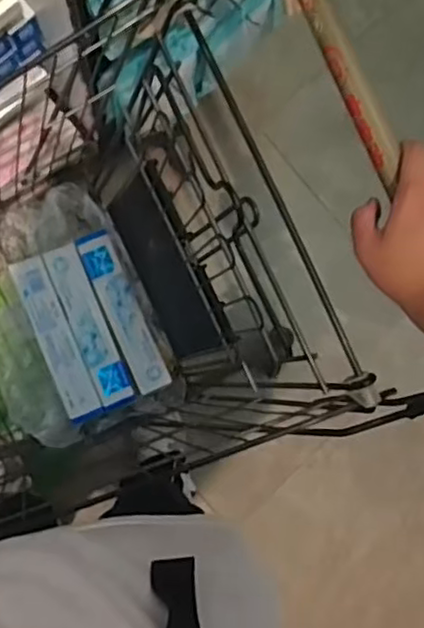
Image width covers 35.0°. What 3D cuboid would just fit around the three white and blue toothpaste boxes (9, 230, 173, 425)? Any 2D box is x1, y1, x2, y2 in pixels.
[{"bbox_3d":[-0.167,0.017,0.929,0.145,0.029,0.232,-23,95,-6],"label":"three white and blue toothpaste boxes"}]

